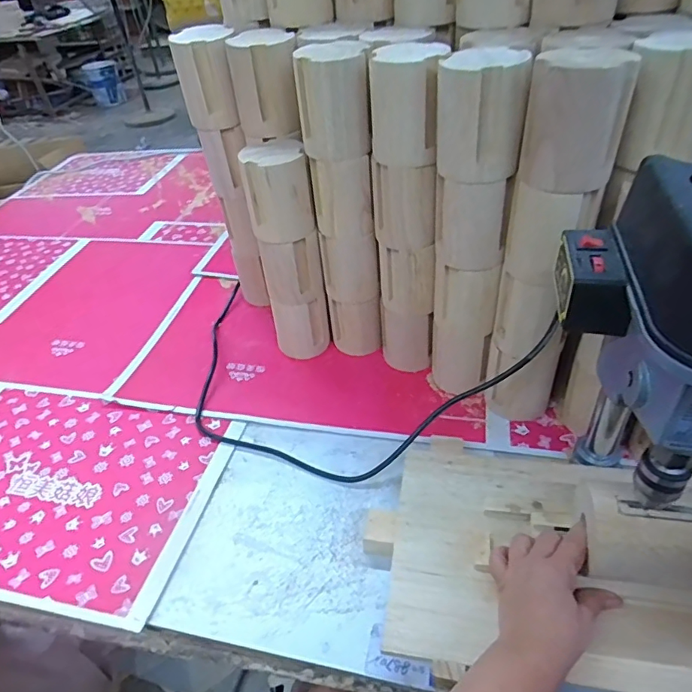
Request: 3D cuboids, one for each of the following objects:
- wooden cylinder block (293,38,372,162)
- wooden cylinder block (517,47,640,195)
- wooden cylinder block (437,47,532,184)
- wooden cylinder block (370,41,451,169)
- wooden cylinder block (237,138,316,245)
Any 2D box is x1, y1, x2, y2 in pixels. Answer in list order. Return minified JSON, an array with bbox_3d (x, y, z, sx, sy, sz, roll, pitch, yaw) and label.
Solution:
[{"bbox_3d":[-0.013,-0.261,0.549,0.074,0.101,0.073,-5,40,2],"label":"wooden cylinder block"},{"bbox_3d":[0.194,-0.193,0.437,0.076,0.097,0.075,12,44,20],"label":"wooden cylinder block"},{"bbox_3d":[0.124,-0.212,0.472,0.074,0.096,0.068,2,41,9],"label":"wooden cylinder block"},{"bbox_3d":[0.062,-0.242,0.515,0.074,0.097,0.069,5,42,13],"label":"wooden cylinder block"},{"bbox_3d":[-0.081,-0.184,0.615,0.074,0.102,0.059,-14,41,-9],"label":"wooden cylinder block"}]

